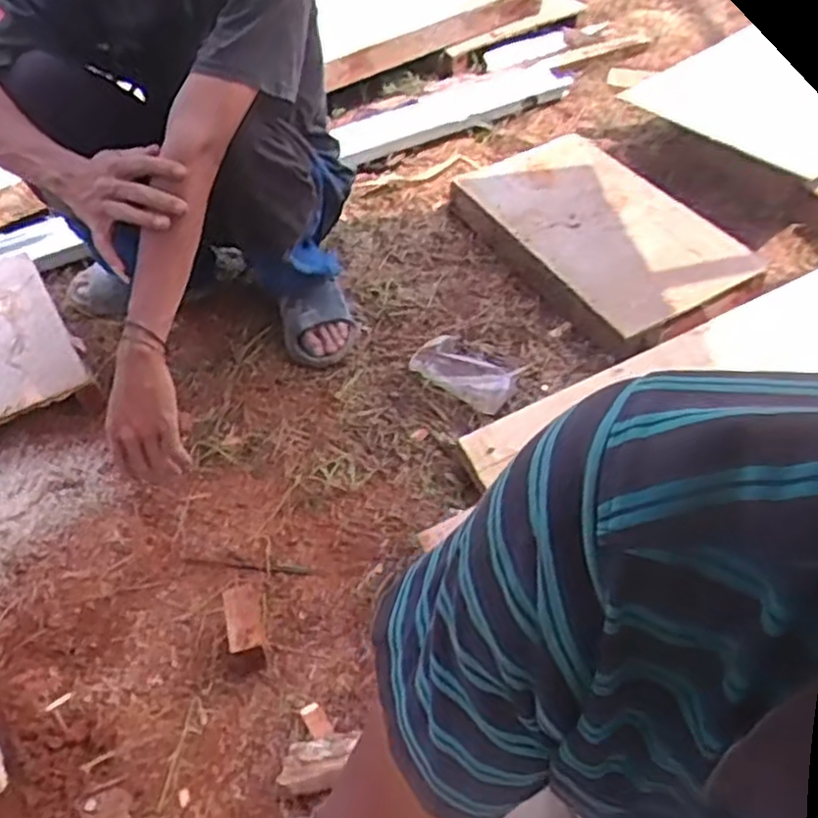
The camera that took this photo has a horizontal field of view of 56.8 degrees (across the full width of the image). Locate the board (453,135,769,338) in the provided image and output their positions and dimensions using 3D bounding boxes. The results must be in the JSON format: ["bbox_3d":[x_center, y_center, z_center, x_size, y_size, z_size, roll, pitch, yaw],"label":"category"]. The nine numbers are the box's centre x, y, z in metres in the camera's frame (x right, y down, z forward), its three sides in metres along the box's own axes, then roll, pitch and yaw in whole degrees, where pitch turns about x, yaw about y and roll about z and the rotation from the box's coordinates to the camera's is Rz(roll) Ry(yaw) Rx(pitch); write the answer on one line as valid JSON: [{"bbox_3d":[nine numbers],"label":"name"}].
[{"bbox_3d":[0.348,-0.341,1.395,0.330,0.064,0.535,-29,54,-22],"label":"board"}]

